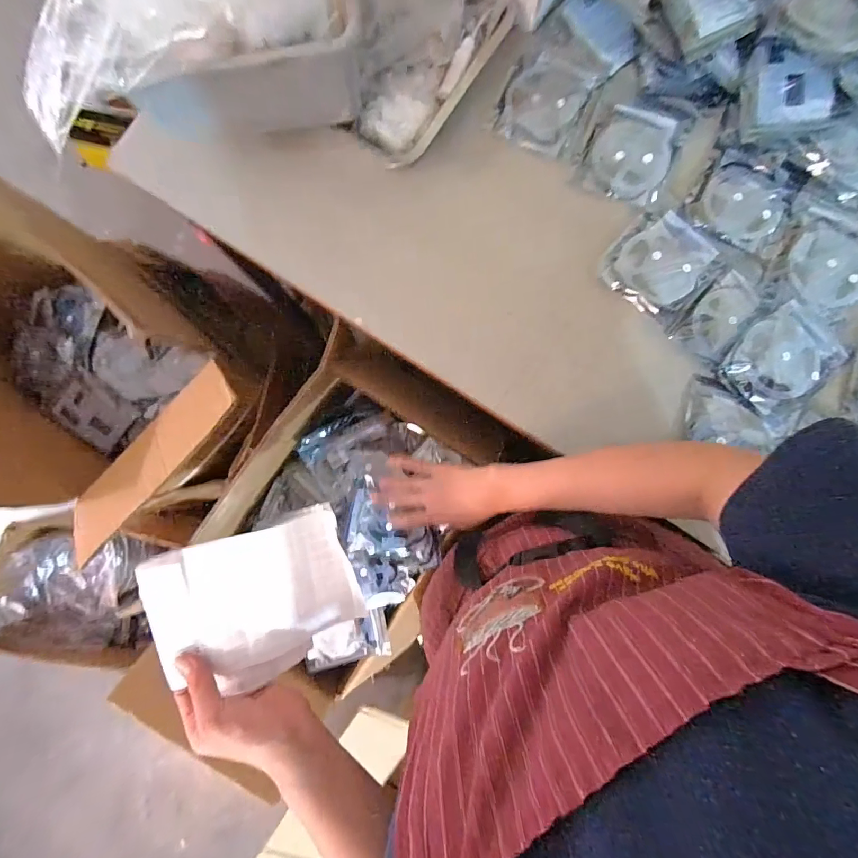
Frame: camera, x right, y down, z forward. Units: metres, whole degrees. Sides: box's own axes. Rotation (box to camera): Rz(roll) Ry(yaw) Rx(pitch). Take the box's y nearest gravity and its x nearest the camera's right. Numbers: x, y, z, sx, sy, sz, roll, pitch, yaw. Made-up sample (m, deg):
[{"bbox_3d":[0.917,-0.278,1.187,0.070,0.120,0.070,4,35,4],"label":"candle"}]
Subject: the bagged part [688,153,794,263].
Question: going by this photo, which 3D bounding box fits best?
[{"bbox_3d":[0.409,-0.292,0.543,0.108,0.016,0.121,29,87,6],"label":"bagged part"}]

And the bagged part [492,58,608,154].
[{"bbox_3d":[0.158,-0.449,0.580,0.107,0.020,0.137,29,87,6],"label":"bagged part"}]

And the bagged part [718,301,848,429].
[{"bbox_3d":[0.436,-0.085,0.518,0.141,0.025,0.110,-44,83,-1],"label":"bagged part"}]

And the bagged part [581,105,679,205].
[{"bbox_3d":[0.270,-0.368,0.566,0.106,0.010,0.128,26,87,6],"label":"bagged part"}]

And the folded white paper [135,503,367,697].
[{"bbox_3d":[-0.159,0.170,0.409,0.177,0.017,0.152,-15,101,-21],"label":"folded white paper"}]

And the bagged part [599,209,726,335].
[{"bbox_3d":[0.297,-0.212,0.544,0.122,0.013,0.128,39,88,6],"label":"bagged part"}]

